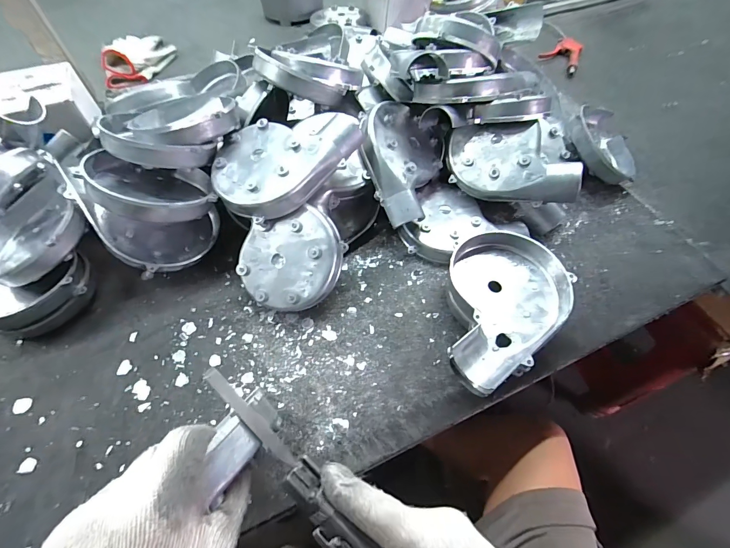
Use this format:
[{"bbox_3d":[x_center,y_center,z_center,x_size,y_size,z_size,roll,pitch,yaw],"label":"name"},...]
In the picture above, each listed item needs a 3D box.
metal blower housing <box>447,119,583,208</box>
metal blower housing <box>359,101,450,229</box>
[{"bbox_3d":[0.225,-0.168,0.552,0.192,0.058,0.113,17,96,21],"label":"metal blower housing"},{"bbox_3d":[0.049,-0.172,0.547,0.140,0.048,0.200,27,61,-23],"label":"metal blower housing"}]

